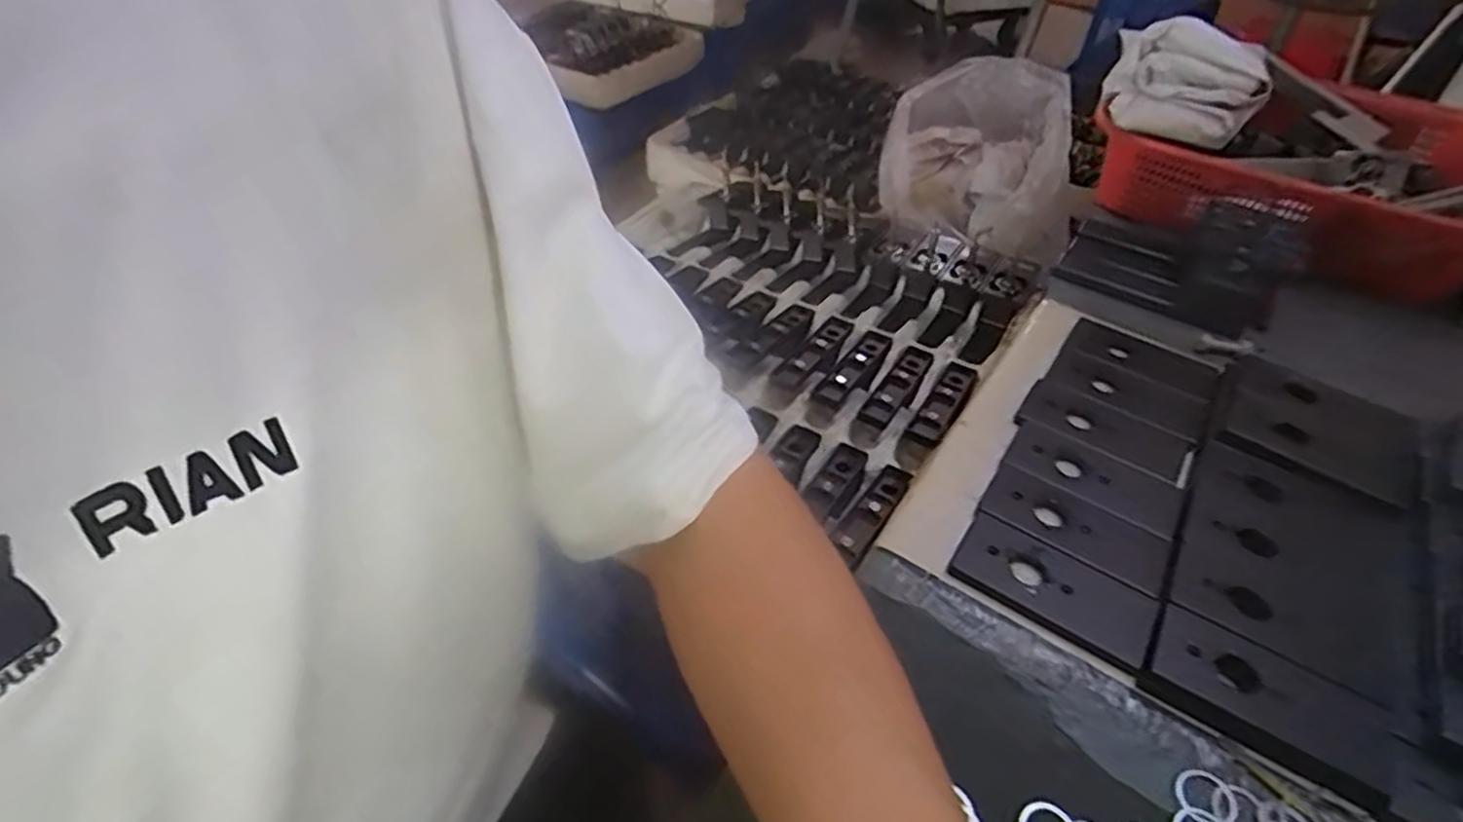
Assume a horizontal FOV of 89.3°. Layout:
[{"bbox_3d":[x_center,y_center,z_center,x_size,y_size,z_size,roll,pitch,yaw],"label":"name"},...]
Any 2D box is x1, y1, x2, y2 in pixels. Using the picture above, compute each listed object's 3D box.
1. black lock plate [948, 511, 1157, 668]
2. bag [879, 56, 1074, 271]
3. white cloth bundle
[{"bbox_3d":[0.179,0.097,0.415,0.103,0.012,0.049,27,49,24],"label":"black lock plate"},{"bbox_3d":[0.392,-0.399,1.165,0.294,0.204,0.301,15,45,13],"label":"bag"},{"bbox_3d":[0.391,-0.282,0.636,0.124,0.078,0.049,30,50,26],"label":"white cloth bundle"}]

